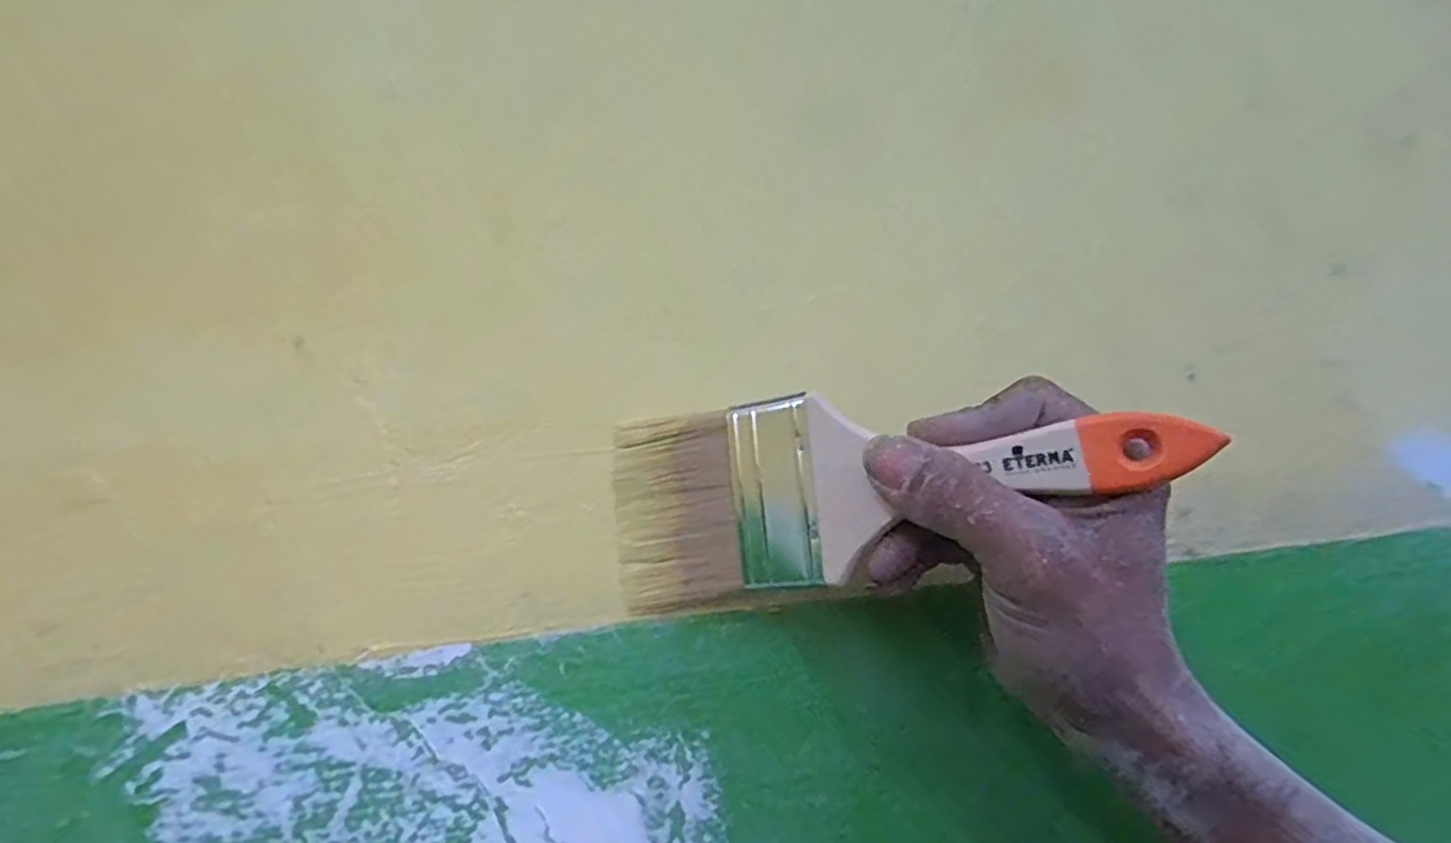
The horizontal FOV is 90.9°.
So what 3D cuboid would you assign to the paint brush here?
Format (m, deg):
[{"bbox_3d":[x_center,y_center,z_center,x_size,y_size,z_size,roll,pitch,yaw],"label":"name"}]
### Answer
[{"bbox_3d":[0.051,0.022,0.257,0.202,0.072,0.009,-11,-12,21],"label":"paint brush"}]

